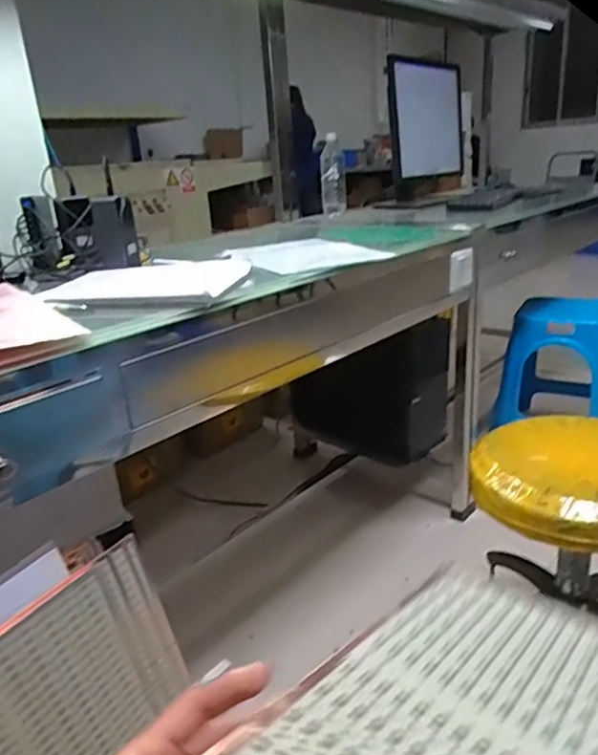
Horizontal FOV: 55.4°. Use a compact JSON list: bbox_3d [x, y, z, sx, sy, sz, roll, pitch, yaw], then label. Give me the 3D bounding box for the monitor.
[{"bbox_3d":[0.403,-0.796,1.777,0.360,0.331,0.056,-19,27,-35],"label":"monitor"}]

